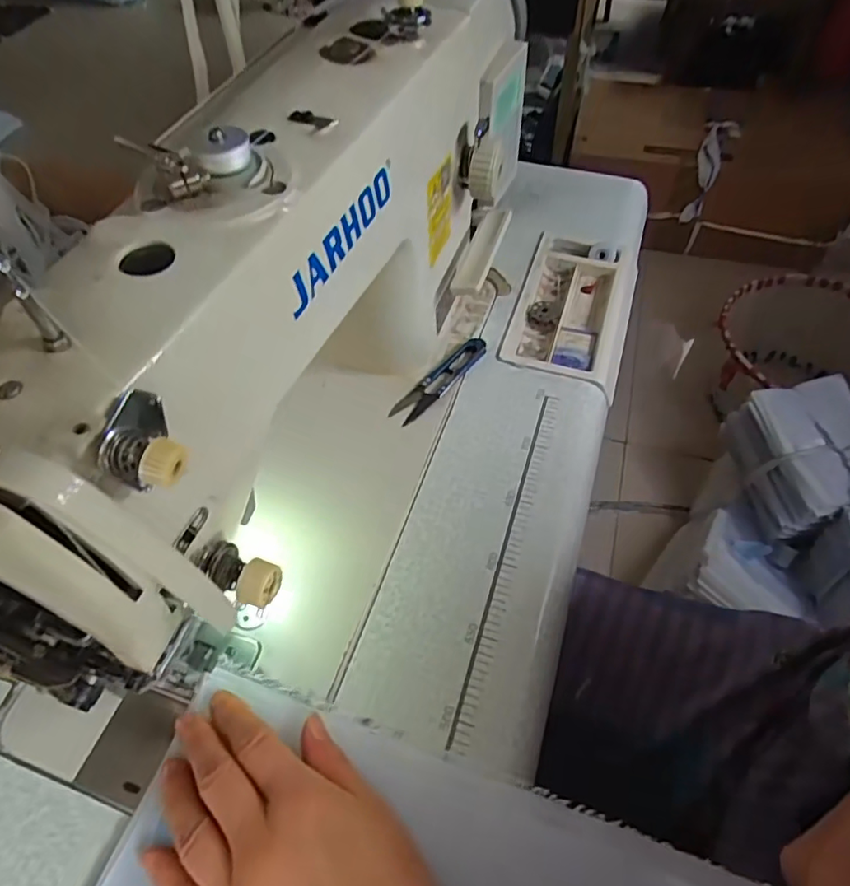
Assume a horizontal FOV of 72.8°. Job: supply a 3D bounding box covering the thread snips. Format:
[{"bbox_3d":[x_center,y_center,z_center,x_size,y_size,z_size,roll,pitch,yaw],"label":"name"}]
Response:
[{"bbox_3d":[0.013,-0.052,0.469,0.027,0.008,0.104,31,61,22],"label":"thread snips"}]

